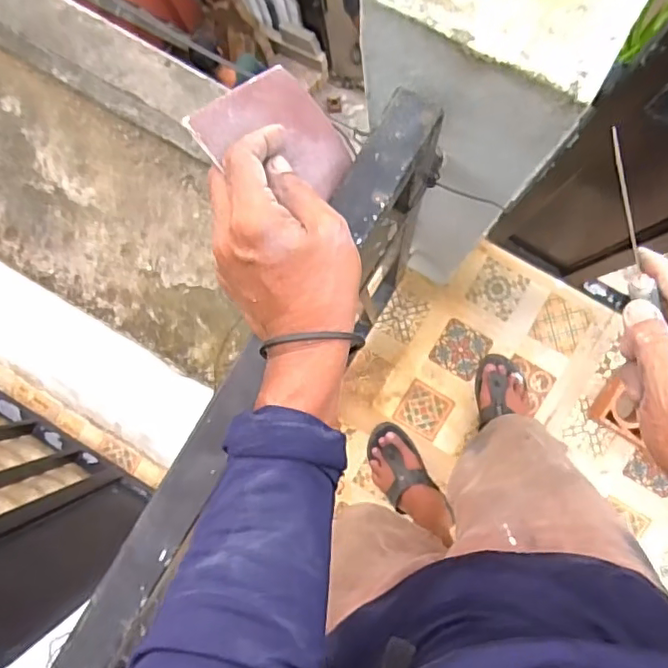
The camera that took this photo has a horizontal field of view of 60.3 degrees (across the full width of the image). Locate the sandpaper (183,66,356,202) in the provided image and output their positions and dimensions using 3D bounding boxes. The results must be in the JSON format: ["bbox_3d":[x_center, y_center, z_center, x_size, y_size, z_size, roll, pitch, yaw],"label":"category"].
[{"bbox_3d":[-0.036,-0.125,0.382,0.101,0.007,0.089,-48,110,-32],"label":"sandpaper"}]

